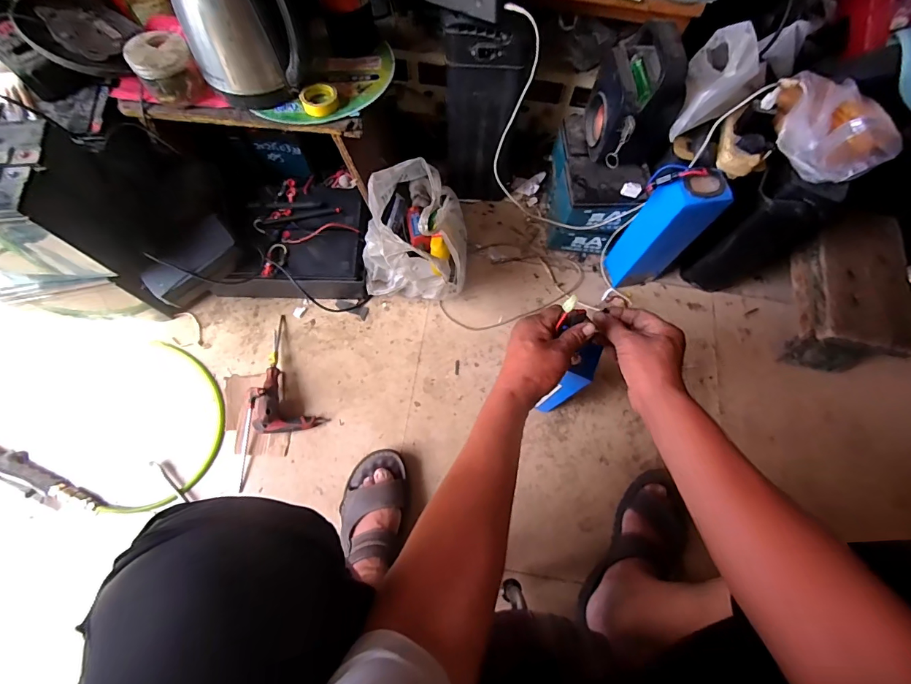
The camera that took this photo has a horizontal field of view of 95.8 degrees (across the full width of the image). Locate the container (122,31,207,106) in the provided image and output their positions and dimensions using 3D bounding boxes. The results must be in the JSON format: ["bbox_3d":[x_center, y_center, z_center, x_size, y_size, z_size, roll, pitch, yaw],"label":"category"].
[{"bbox_3d":[-0.441,-0.419,0.630,0.083,0.067,0.089,1,71,-2],"label":"container"}]

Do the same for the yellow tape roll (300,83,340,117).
[{"bbox_3d":[-0.213,-0.380,0.649,0.057,0.017,0.061,1,71,-2],"label":"yellow tape roll"}]

